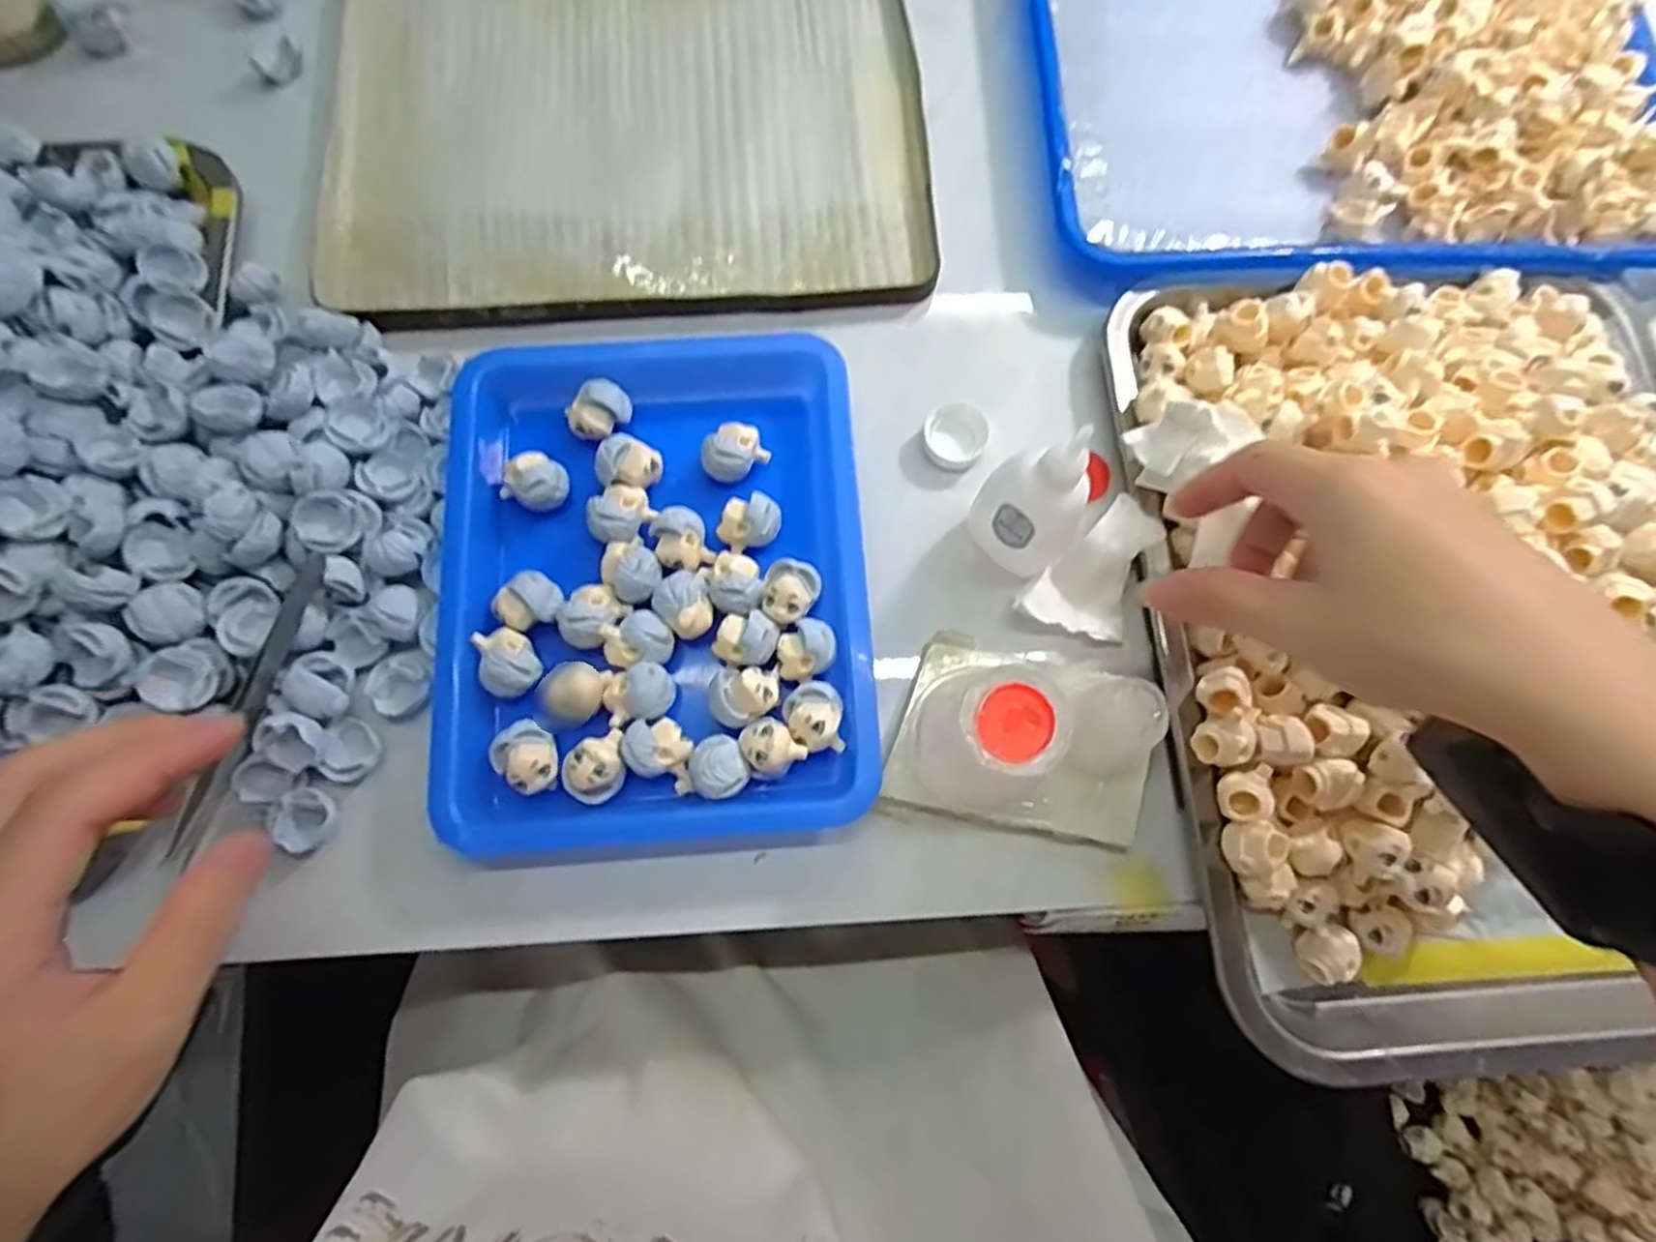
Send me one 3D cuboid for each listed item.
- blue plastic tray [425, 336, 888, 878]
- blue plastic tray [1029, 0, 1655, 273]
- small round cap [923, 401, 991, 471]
[{"bbox_3d":[-0.072,-0.020,0.321,0.169,0.027,0.221,-4,76,-3],"label":"blue plastic tray"},{"bbox_3d":[0.270,-0.292,0.393,0.316,0.026,0.248,-2,75,0],"label":"blue plastic tray"},{"bbox_3d":[0.060,-0.087,0.353,0.029,0.008,0.029,0,76,-2],"label":"small round cap"}]

